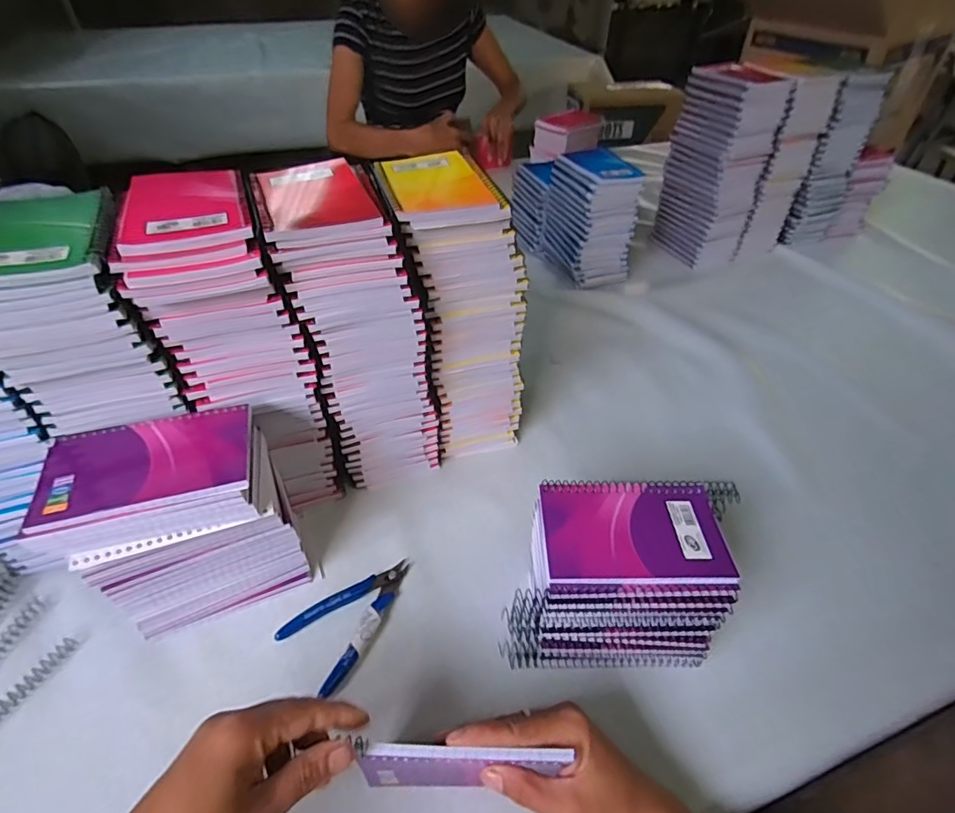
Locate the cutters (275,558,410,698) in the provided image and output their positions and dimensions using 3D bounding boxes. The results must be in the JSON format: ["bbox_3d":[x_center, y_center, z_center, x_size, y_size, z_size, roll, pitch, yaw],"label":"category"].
[{"bbox_3d":[-0.105,0.174,0.440,0.067,0.011,0.115,29,49,26],"label":"cutters"}]

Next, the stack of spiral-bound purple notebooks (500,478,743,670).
[{"bbox_3d":[0.115,0.135,0.409,0.178,0.114,0.102,1,42,-1],"label":"stack of spiral-bound purple notebooks"}]

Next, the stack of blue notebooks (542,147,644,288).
[{"bbox_3d":[0.184,-0.304,0.837,0.100,0.171,0.138,-11,46,-12],"label":"stack of blue notebooks"}]

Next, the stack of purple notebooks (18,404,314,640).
[{"bbox_3d":[-0.232,0.090,0.410,0.152,0.161,0.105,-14,45,-17],"label":"stack of purple notebooks"}]

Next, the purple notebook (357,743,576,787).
[{"bbox_3d":[-0.009,0.229,0.324,0.124,0.070,0.009,1,43,-2],"label":"purple notebook"}]

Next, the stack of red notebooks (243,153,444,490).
[{"bbox_3d":[-0.111,-0.060,0.485,0.115,0.284,0.127,-14,45,-17],"label":"stack of red notebooks"}]

